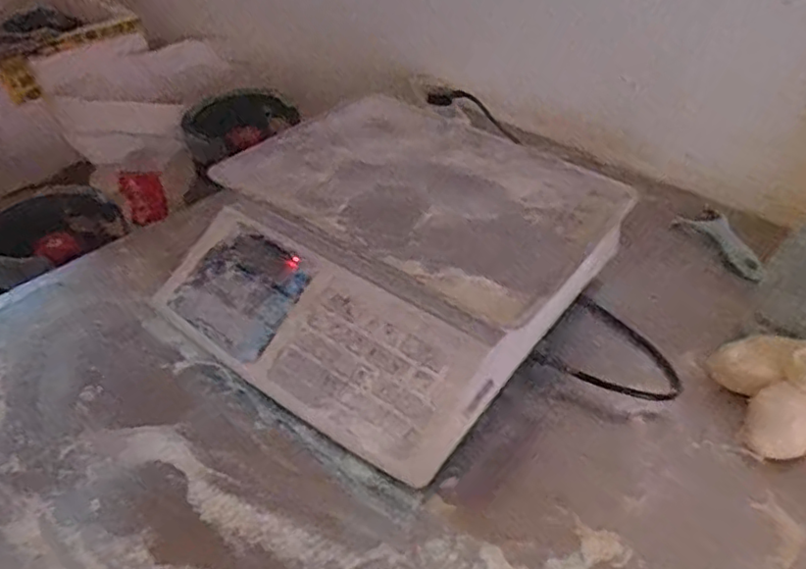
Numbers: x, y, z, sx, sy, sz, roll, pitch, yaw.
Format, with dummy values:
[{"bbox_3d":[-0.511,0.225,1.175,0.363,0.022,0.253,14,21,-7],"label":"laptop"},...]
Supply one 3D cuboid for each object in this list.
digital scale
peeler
[{"bbox_3d":[-0.009,-0.032,0.605,0.345,0.105,0.349,26,47,26],"label":"digital scale"},{"bbox_3d":[0.368,-0.048,0.707,0.058,0.011,0.121,-16,43,-19],"label":"peeler"}]

